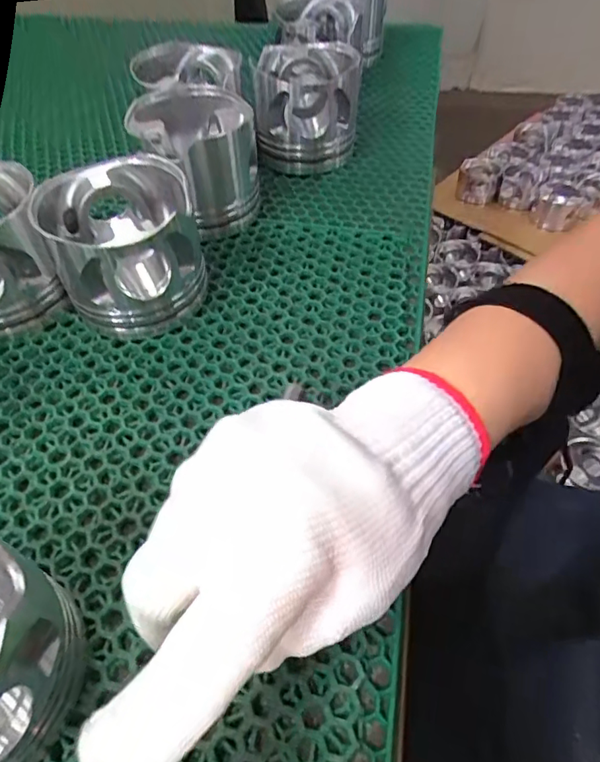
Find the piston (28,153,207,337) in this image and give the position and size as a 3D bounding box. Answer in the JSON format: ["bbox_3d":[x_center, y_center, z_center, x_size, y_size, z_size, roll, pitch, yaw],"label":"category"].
[{"bbox_3d":[-0.108,-0.080,0.324,0.091,0.076,0.089,-9,53,-6],"label":"piston"}]

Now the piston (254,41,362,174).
[{"bbox_3d":[0.007,-0.226,0.434,0.080,0.078,0.080,3,53,3],"label":"piston"}]

